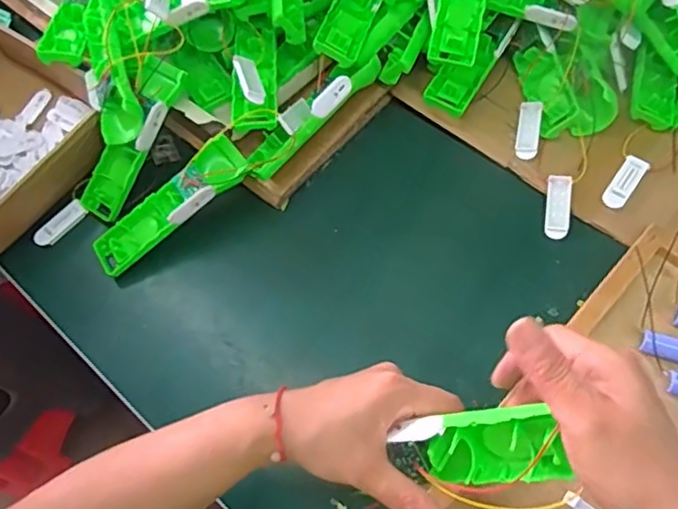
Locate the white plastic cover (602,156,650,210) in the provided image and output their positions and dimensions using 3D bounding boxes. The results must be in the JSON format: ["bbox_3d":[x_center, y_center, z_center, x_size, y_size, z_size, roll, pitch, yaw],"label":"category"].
[{"bbox_3d":[0.261,-0.066,0.560,0.022,0.007,0.057,30,69,21],"label":"white plastic cover"}]

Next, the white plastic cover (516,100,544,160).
[{"bbox_3d":[0.183,-0.120,0.591,0.021,0.004,0.061,9,75,9],"label":"white plastic cover"}]

